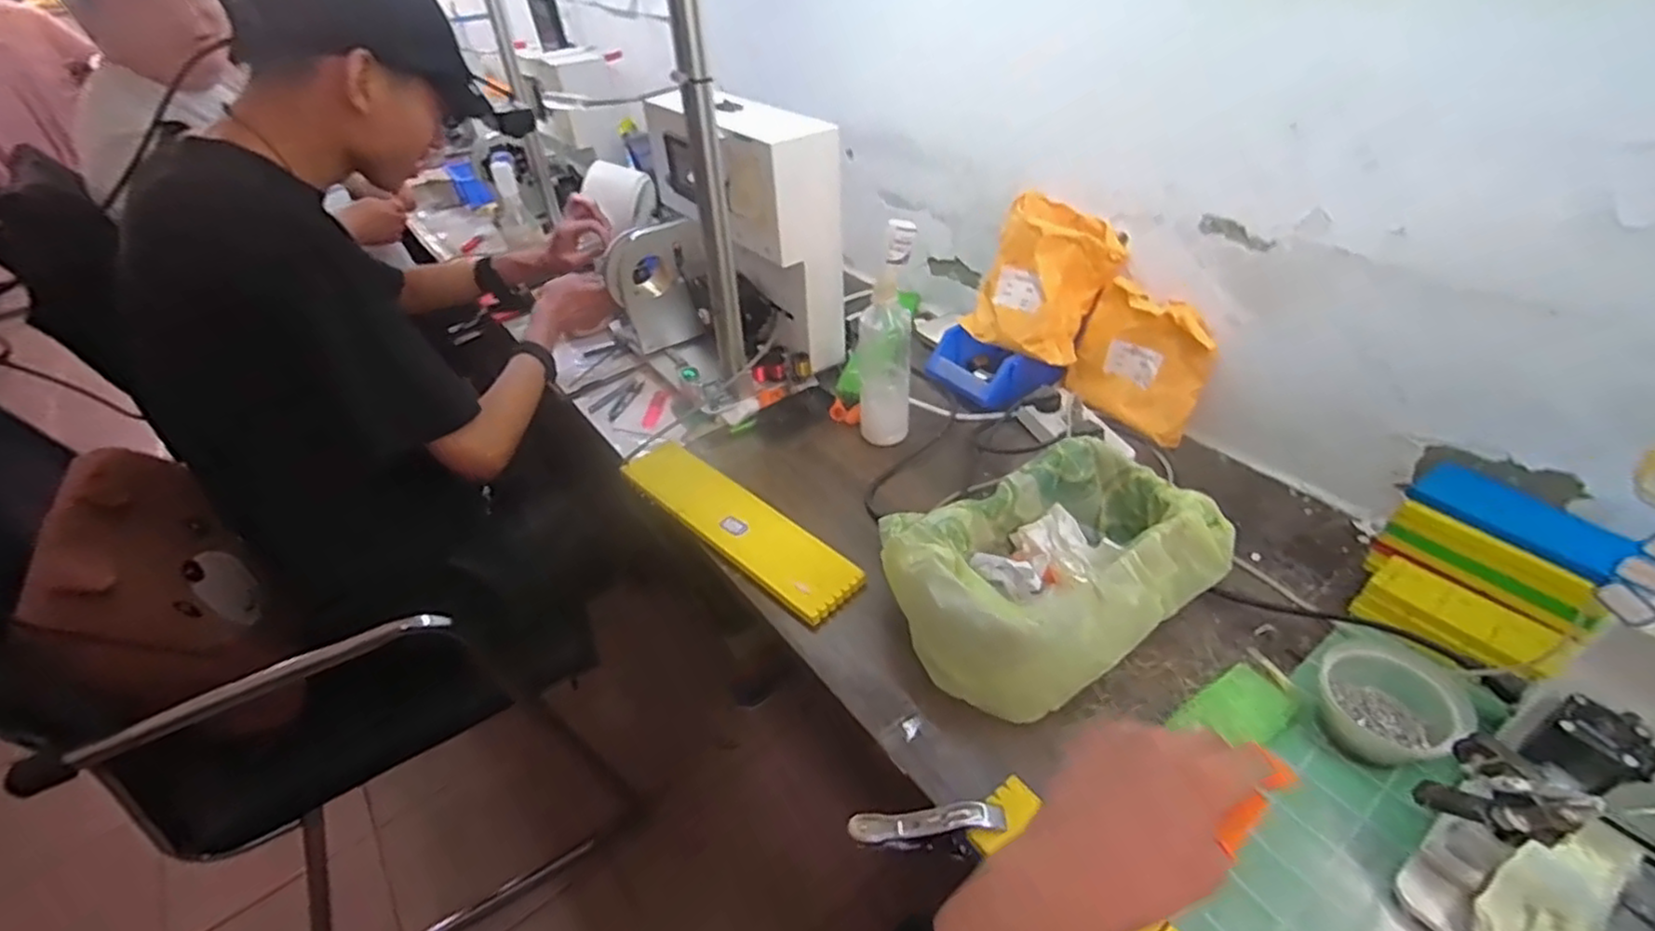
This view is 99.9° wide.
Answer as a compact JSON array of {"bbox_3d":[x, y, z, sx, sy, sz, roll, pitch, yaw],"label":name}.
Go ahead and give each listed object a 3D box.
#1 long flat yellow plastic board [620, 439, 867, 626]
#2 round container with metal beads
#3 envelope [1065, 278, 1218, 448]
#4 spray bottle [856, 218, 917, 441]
[{"bbox_3d":[-0.107,0.059,0.795,0.087,0.015,0.341,-34,47,-32],"label":"long flat yellow plastic board"},{"bbox_3d":[0.456,0.188,0.563,0.096,0.049,0.095,-2,39,2],"label":"round container with metal beads"},{"bbox_3d":[0.387,-0.129,0.871,0.024,0.163,0.164,-18,41,-38],"label":"envelope"},{"bbox_3d":[0.070,-0.153,0.854,0.067,0.273,0.063,-3,39,2],"label":"spray bottle"}]

